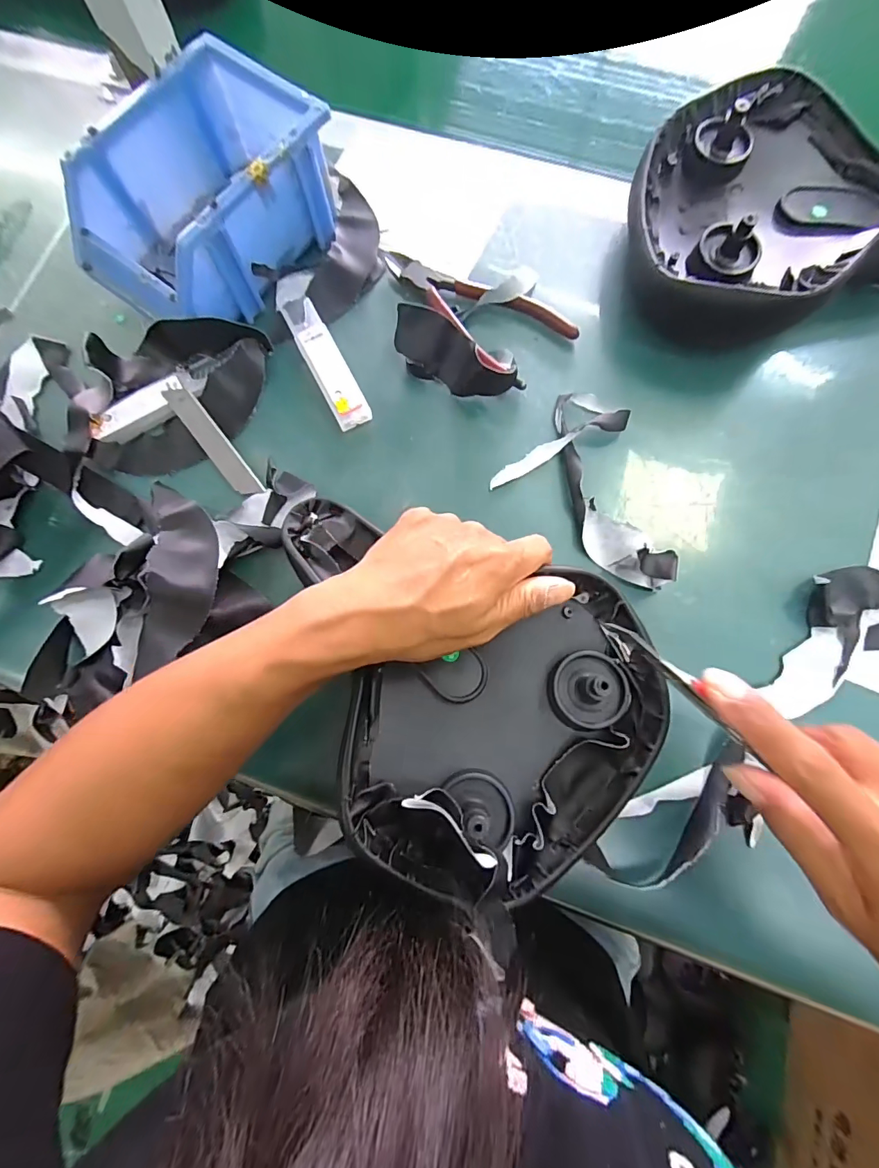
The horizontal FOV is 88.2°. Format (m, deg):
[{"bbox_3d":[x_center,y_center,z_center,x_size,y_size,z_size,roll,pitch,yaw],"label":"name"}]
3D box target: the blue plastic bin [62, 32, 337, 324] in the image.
[{"bbox_3d":[-0.173,-0.277,0.331,0.122,0.072,0.171,39,80,10],"label":"blue plastic bin"}]

